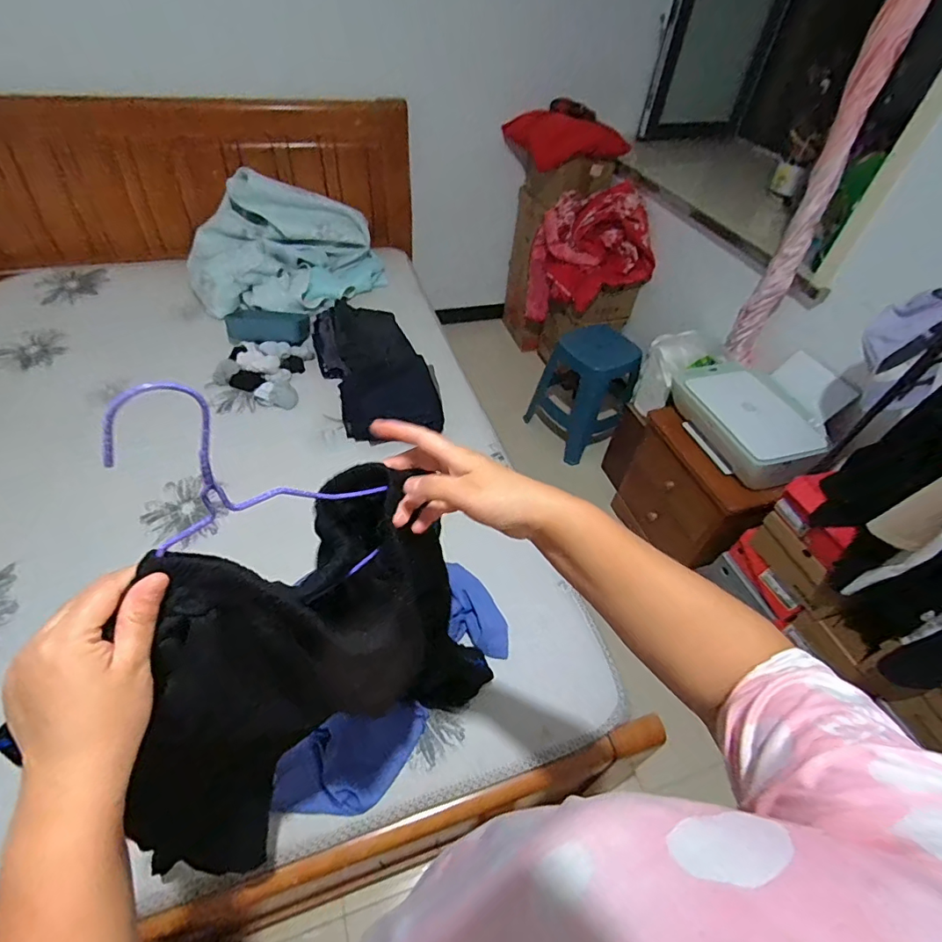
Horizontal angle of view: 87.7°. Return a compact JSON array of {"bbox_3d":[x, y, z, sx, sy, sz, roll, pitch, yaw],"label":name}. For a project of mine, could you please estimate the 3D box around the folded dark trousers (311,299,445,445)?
[{"bbox_3d":[-0.310,-0.343,1.589,0.325,0.076,0.622,-13,50,-17],"label":"folded dark trousers"}]

